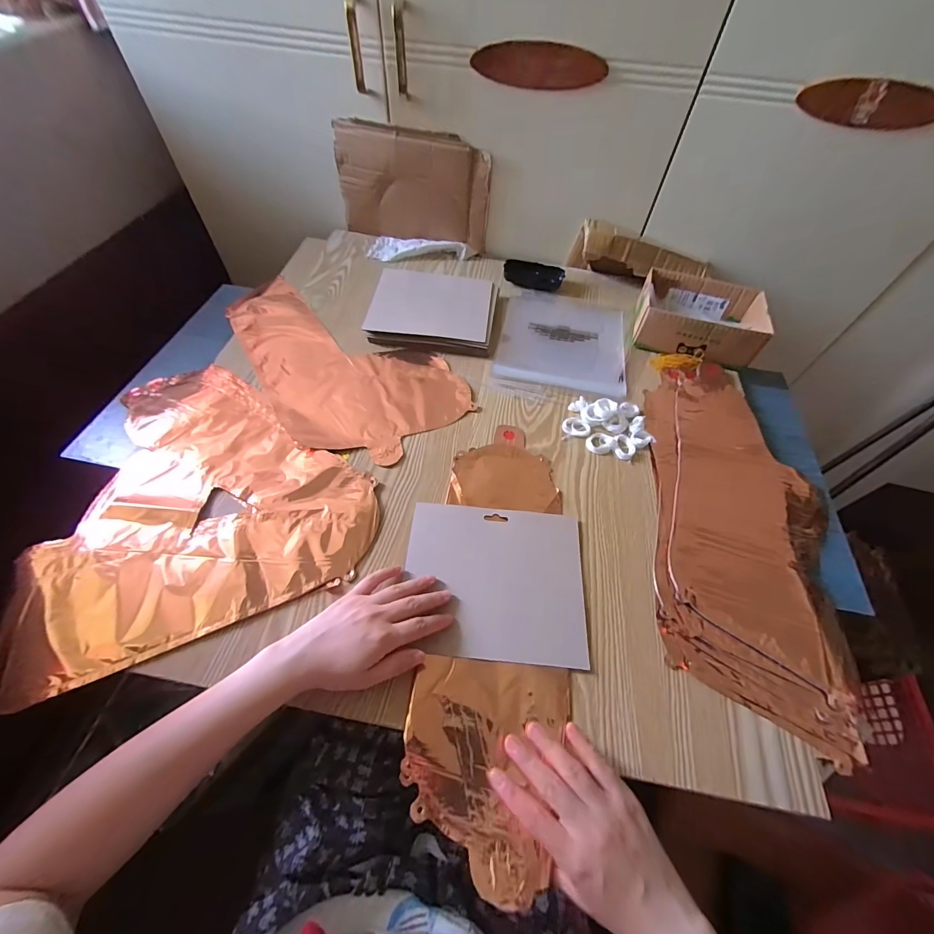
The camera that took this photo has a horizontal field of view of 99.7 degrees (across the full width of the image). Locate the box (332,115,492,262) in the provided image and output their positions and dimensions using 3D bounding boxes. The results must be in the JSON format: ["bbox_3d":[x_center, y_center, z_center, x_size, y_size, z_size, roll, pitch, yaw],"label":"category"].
[{"bbox_3d":[-0.098,-0.503,0.716,0.274,0.172,0.020,12,56,5],"label":"box"}]

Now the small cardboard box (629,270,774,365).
[{"bbox_3d":[0.372,-0.243,0.639,0.182,0.062,0.139,16,57,7],"label":"small cardboard box"}]

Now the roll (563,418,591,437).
[{"bbox_3d":[0.151,-0.055,0.542,0.038,0.009,0.027,17,57,8],"label":"roll"}]

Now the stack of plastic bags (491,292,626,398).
[{"bbox_3d":[0.159,-0.218,0.651,0.199,0.011,0.259,11,56,4],"label":"stack of plastic bags"}]

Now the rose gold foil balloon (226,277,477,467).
[{"bbox_3d":[-0.209,-0.170,0.604,0.229,0.009,0.431,-36,65,-24],"label":"rose gold foil balloon"}]

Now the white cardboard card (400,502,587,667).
[{"bbox_3d":[0.030,0.119,0.425,0.189,0.010,0.161,5,56,0],"label":"white cardboard card"}]

